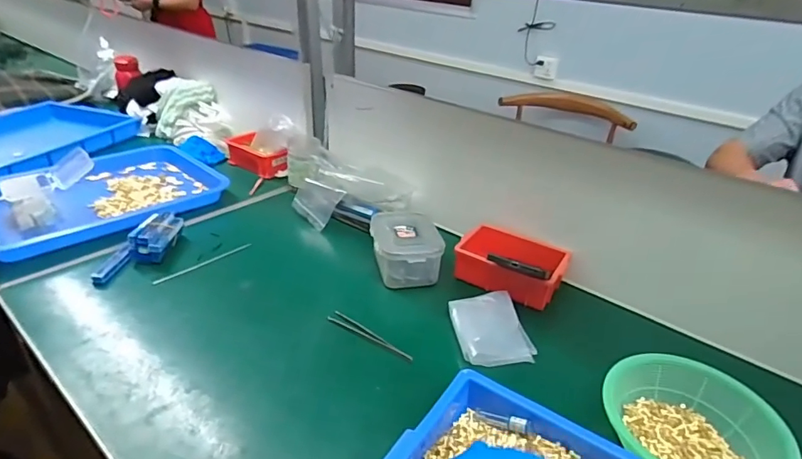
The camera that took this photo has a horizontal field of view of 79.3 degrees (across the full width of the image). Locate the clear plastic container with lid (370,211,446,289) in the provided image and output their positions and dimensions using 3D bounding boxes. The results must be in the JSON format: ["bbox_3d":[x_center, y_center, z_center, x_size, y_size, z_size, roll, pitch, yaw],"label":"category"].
[{"bbox_3d":[0.006,0.029,0.736,0.099,0.062,0.120,-2,31,-10],"label":"clear plastic container with lid"}]

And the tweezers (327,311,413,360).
[{"bbox_3d":[-0.040,0.134,0.608,0.126,0.006,0.016,24,35,30],"label":"tweezers"}]

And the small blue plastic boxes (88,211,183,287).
[{"bbox_3d":[-0.386,0.026,0.725,0.066,0.041,0.158,10,31,11],"label":"small blue plastic boxes"}]

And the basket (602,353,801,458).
[{"bbox_3d":[0.285,0.196,0.485,0.164,0.050,0.145,4,30,0],"label":"basket"}]

